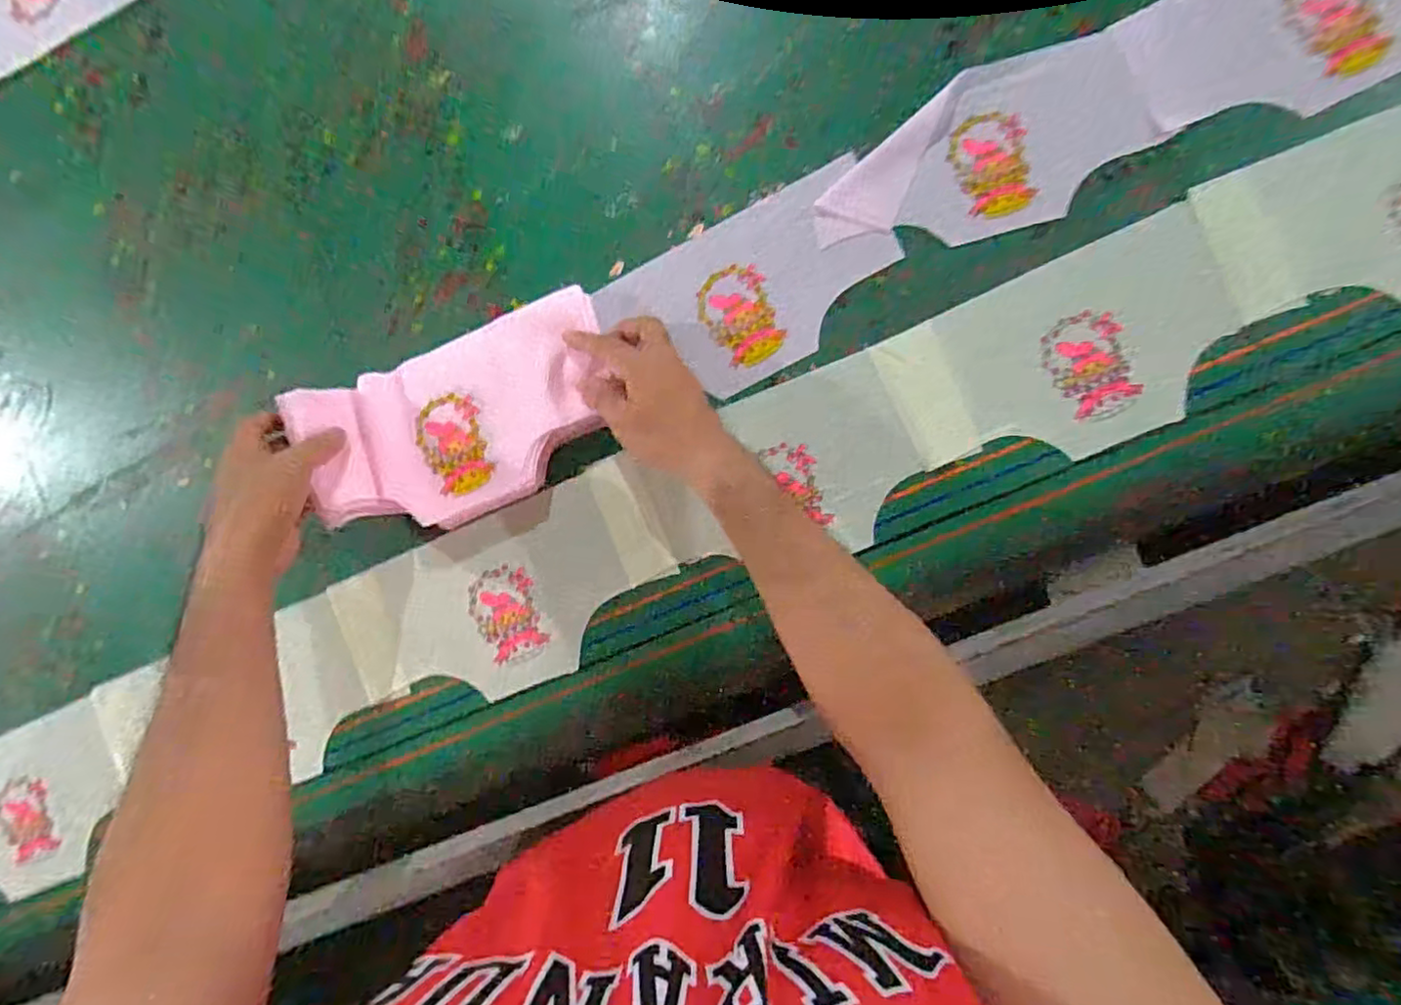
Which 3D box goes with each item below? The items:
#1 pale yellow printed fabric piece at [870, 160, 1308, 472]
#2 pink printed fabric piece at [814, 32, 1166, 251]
[{"bbox_3d":[0.308,-0.122,0.511,0.303,0.017,0.150,-26,85,6],"label":"pale yellow printed fabric piece"},{"bbox_3d":[0.221,-0.278,0.524,0.256,0.013,0.127,-13,87,7],"label":"pink printed fabric piece"}]

